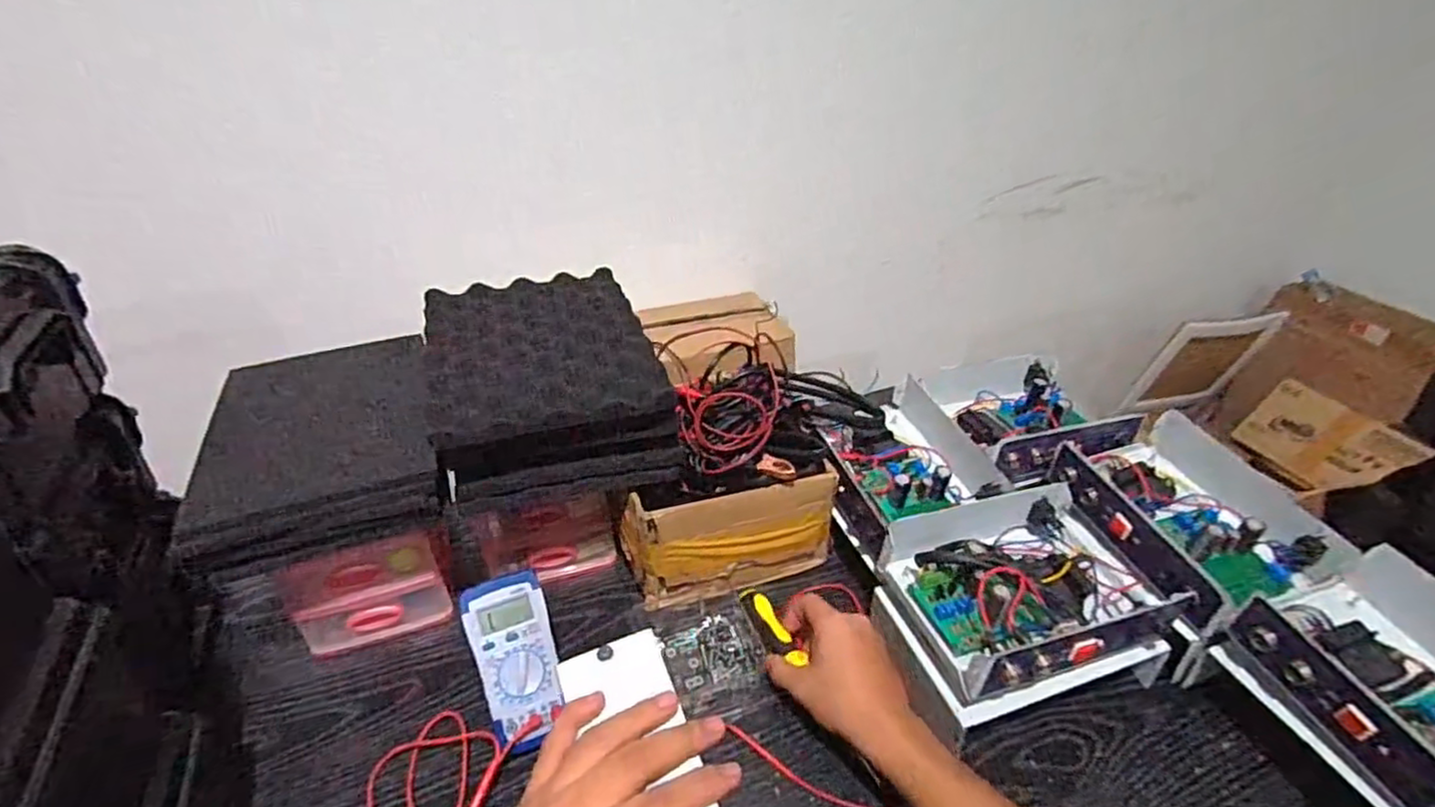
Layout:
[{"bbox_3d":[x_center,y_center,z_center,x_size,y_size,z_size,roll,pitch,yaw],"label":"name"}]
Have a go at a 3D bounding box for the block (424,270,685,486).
[{"bbox_3d":[-0.166,-0.036,0.645,0.203,0.064,0.279,-12,37,-15],"label":"block"}]

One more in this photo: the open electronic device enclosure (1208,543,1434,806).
[{"bbox_3d":[0.526,0.220,0.499,0.162,0.067,0.210,-13,37,-16],"label":"open electronic device enclosure"}]

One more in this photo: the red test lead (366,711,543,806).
[{"bbox_3d":[-0.228,0.302,0.539,0.116,0.028,0.124,16,39,22],"label":"red test lead"}]

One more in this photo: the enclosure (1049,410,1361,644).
[{"bbox_3d":[0.454,0.108,0.649,0.171,0.063,0.235,-14,37,-17],"label":"enclosure"}]

